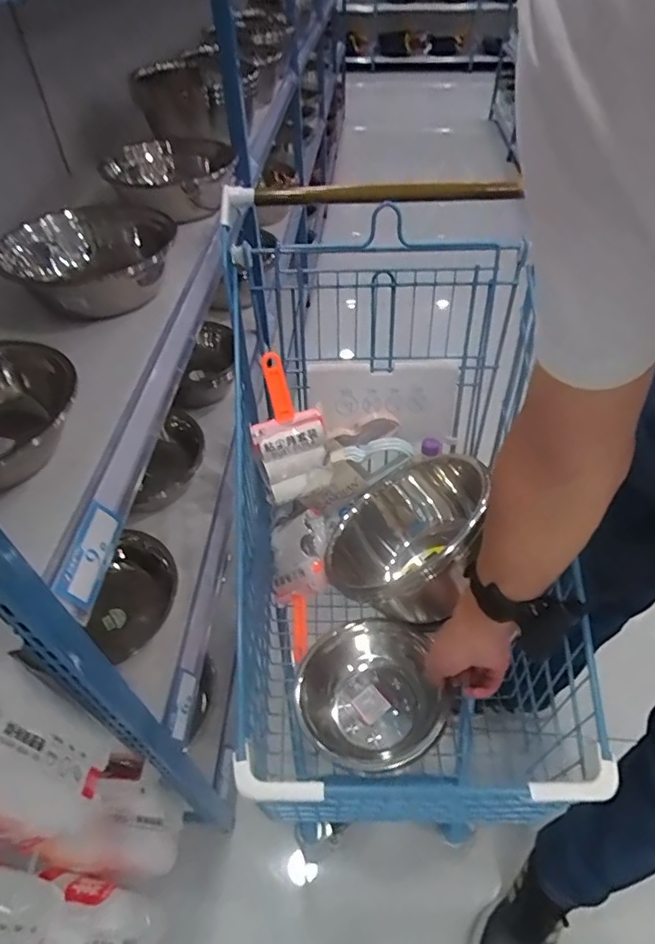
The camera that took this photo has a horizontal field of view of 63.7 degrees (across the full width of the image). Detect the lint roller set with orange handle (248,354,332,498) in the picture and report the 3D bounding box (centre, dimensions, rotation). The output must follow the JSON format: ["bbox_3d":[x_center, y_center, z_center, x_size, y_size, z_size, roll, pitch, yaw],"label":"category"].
[{"bbox_3d":[-0.059,-0.065,0.792,0.104,0.216,0.027,-17,21,-11],"label":"lint roller set with orange handle"}]

